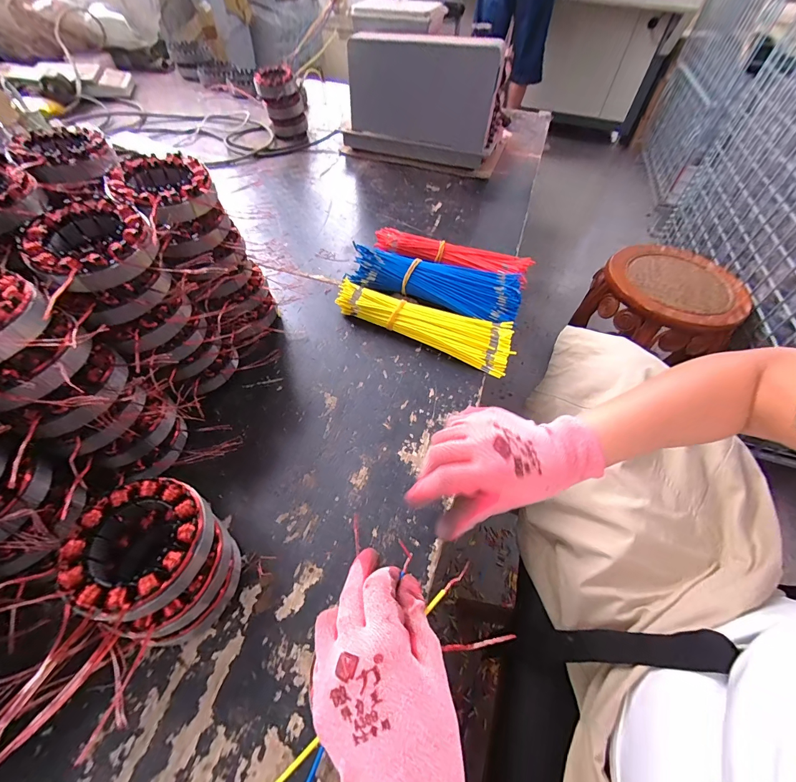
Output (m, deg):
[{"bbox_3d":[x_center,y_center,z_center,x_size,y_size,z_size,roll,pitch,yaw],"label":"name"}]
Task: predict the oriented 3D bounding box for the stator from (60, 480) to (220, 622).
[{"bbox_3d":[-0.177,0.105,0.249,0.083,0.029,0.085,17,54,10],"label":"stator"}]

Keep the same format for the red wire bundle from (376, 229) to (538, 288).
[{"bbox_3d":[0.082,-0.211,0.570,0.242,0.034,0.044,17,54,8],"label":"red wire bundle"}]

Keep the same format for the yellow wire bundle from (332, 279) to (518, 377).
[{"bbox_3d":[0.036,-0.094,0.484,0.238,0.035,0.074,24,55,13],"label":"yellow wire bundle"}]

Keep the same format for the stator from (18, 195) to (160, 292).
[{"bbox_3d":[-0.246,-0.119,0.291,0.084,0.030,0.088,-32,61,-24],"label":"stator"}]

